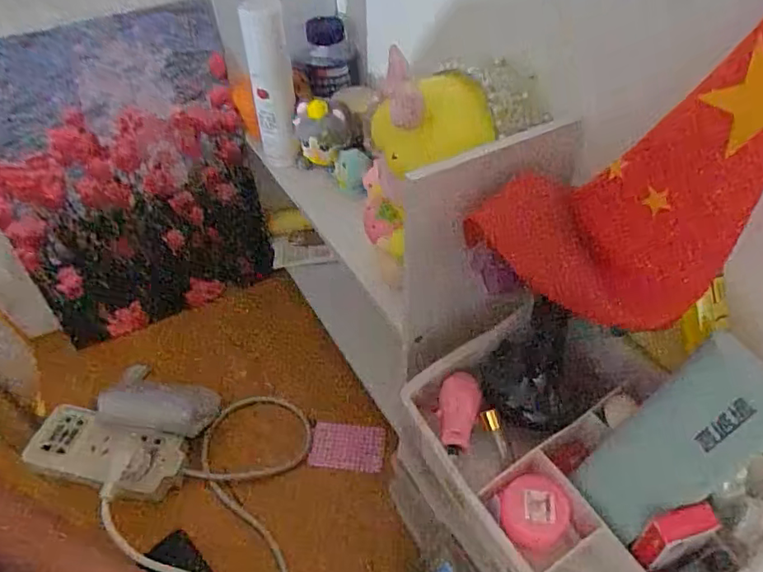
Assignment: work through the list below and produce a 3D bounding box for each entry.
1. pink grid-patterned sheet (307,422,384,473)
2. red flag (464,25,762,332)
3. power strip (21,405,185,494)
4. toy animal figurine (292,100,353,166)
[{"bbox_3d":[-0.041,0.191,0.656,0.088,0.010,0.058,6,47,6],"label":"pink grid-patterned sheet"},{"bbox_3d":[0.157,-0.071,0.276,0.116,0.251,0.048,26,47,-9],"label":"red flag"},{"bbox_3d":[-0.314,0.186,0.623,0.165,0.027,0.070,8,47,8],"label":"power strip"},{"bbox_3d":[-0.064,-0.174,0.618,0.064,0.069,0.043,8,47,8],"label":"toy animal figurine"}]

